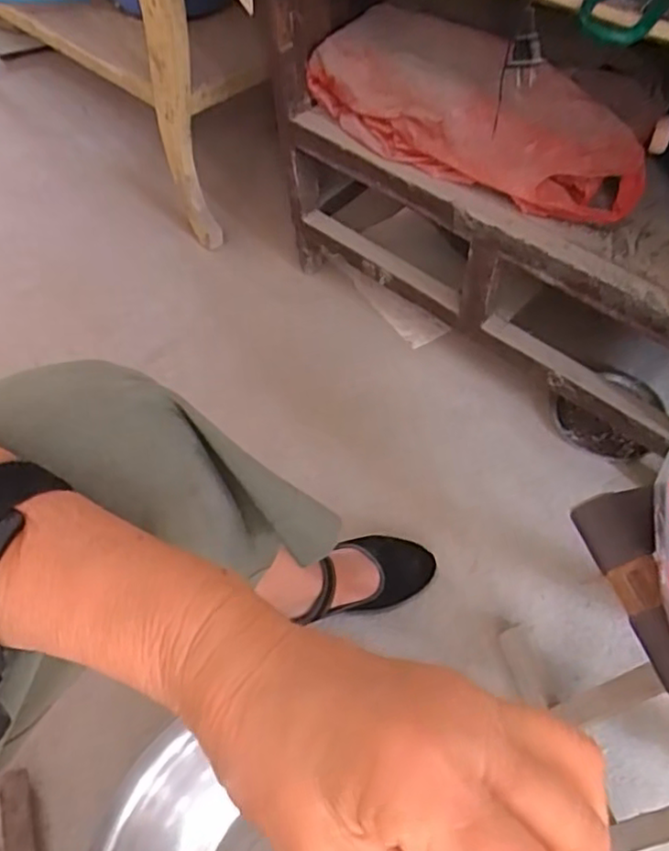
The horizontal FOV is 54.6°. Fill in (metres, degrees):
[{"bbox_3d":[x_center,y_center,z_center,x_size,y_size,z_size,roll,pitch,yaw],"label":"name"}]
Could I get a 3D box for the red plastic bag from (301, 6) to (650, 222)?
[{"bbox_3d":[0.142,-0.335,0.691,0.112,0.107,0.385,-39,67,-24],"label":"red plastic bag"}]

